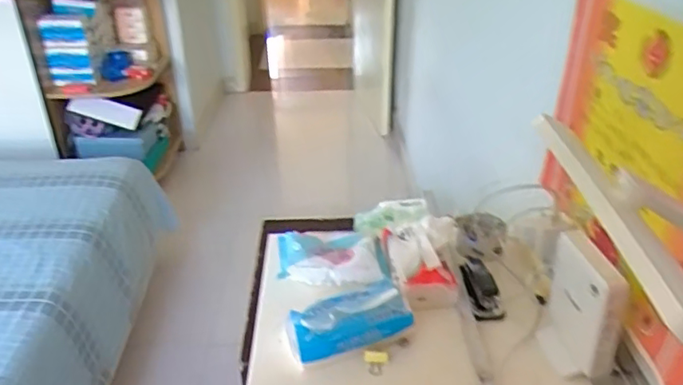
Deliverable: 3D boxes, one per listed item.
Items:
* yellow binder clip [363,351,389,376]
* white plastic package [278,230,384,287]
[{"bbox_3d":[0.049,0.228,0.776,0.033,0.015,0.029,-8,31,-12],"label":"yellow binder clip"},{"bbox_3d":[-0.022,0.099,0.944,0.159,0.034,0.126,-1,31,-1],"label":"white plastic package"}]

